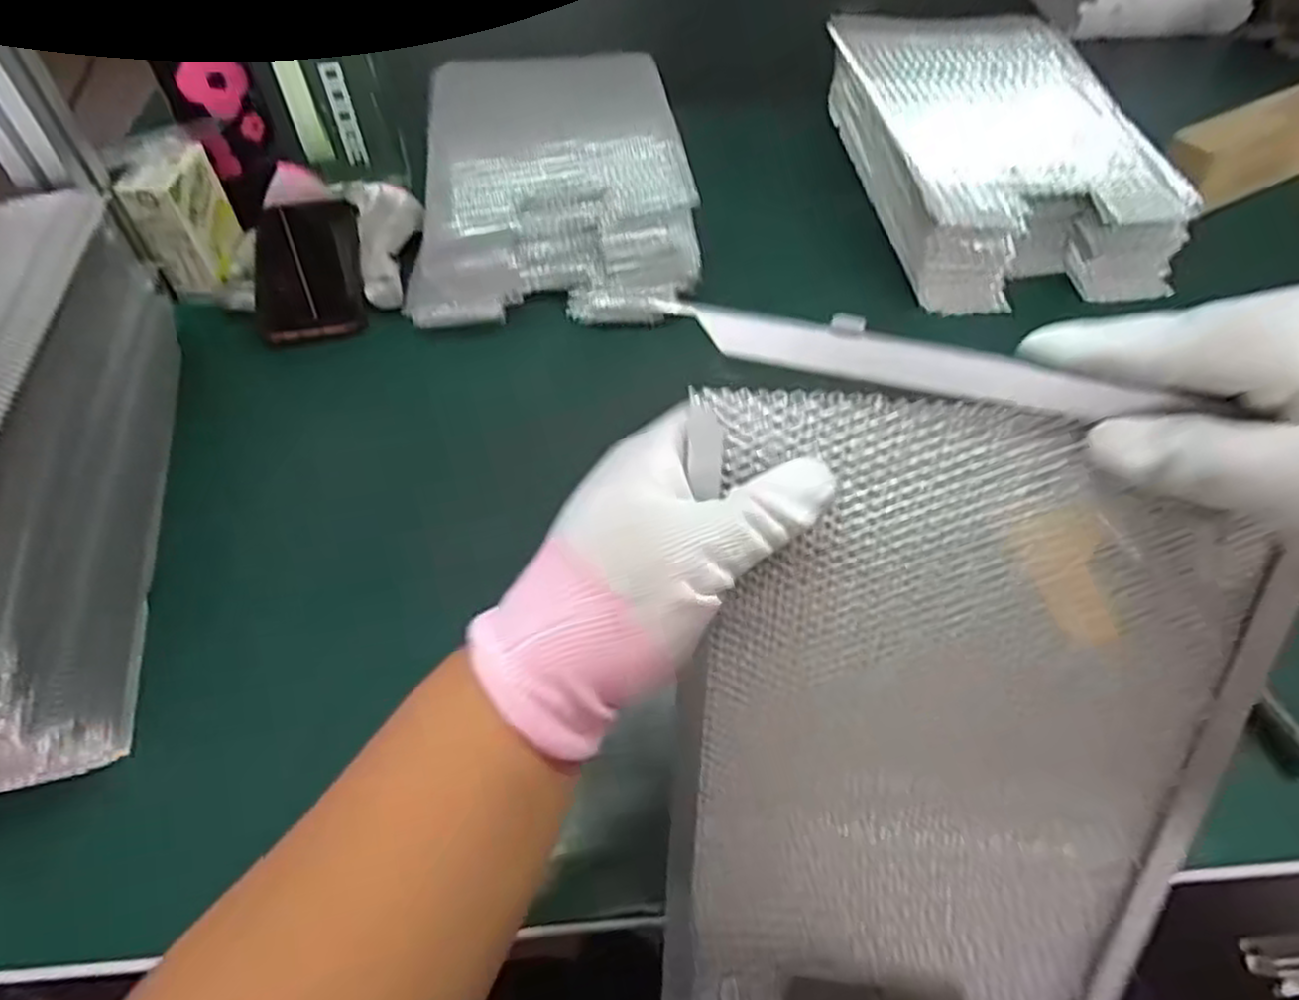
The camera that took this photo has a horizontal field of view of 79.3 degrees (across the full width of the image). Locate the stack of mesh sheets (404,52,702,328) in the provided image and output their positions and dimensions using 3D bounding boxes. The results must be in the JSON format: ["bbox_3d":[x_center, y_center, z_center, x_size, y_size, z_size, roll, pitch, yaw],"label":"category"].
[{"bbox_3d":[-0.086,-0.291,0.681,0.223,0.084,0.322,-4,53,-3],"label":"stack of mesh sheets"}]

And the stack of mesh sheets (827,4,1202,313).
[{"bbox_3d":[0.299,-0.321,0.708,0.217,0.086,0.345,-6,53,-5],"label":"stack of mesh sheets"}]

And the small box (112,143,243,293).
[{"bbox_3d":[-0.366,-0.225,0.620,0.049,0.089,0.069,6,53,4],"label":"small box"}]

